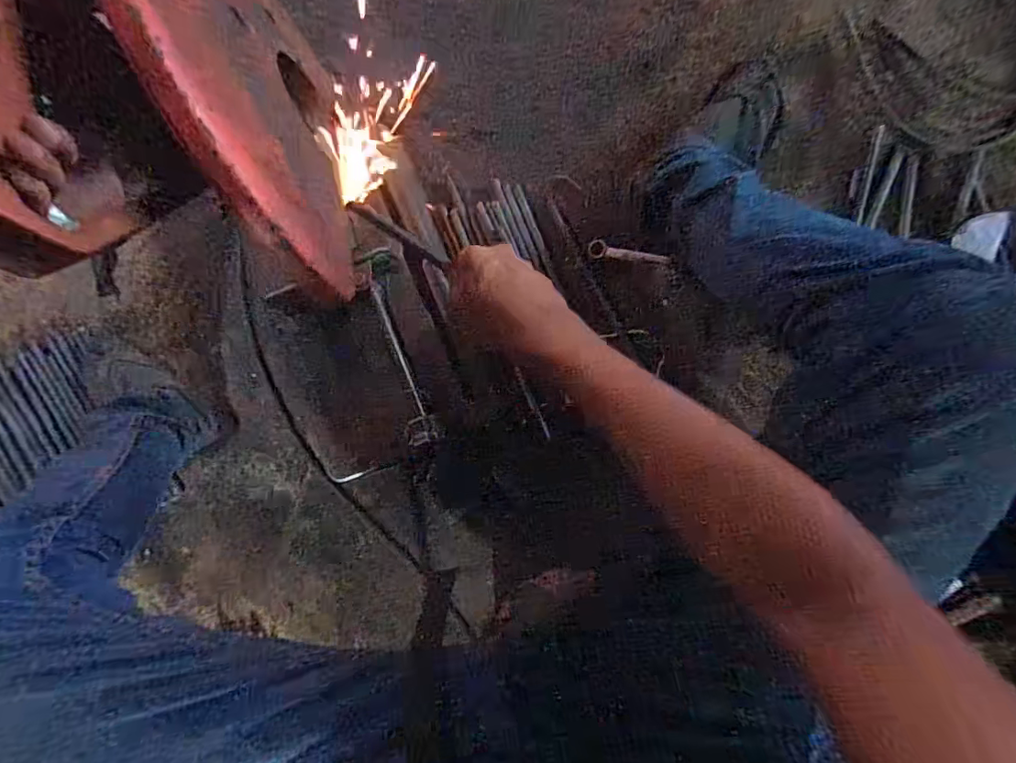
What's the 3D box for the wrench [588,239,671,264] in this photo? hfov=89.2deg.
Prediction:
[{"bbox_3d":[0.162,-0.173,0.697,0.117,0.010,0.022,18,91,31],"label":"wrench"}]

